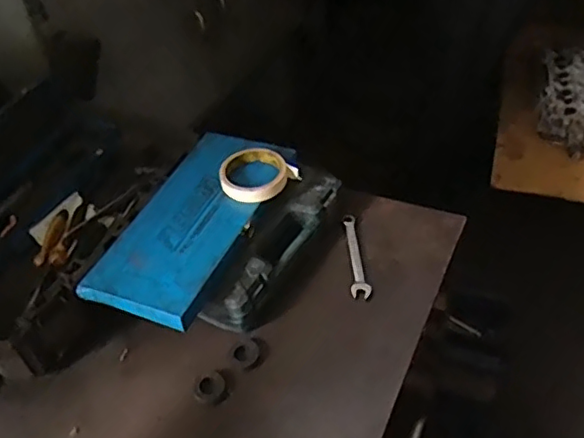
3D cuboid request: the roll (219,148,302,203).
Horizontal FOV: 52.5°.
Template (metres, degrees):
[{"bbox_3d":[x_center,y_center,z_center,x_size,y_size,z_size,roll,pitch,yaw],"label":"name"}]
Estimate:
[{"bbox_3d":[-0.049,-0.062,0.808,0.097,0.024,0.097,-4,44,4],"label":"roll"}]

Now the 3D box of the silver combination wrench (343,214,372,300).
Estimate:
[{"bbox_3d":[0.087,0.048,0.808,0.025,0.009,0.149,-5,44,2],"label":"silver combination wrench"}]

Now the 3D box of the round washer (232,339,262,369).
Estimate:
[{"bbox_3d":[-0.053,0.160,0.707,0.028,0.014,0.033,29,54,32],"label":"round washer"}]

